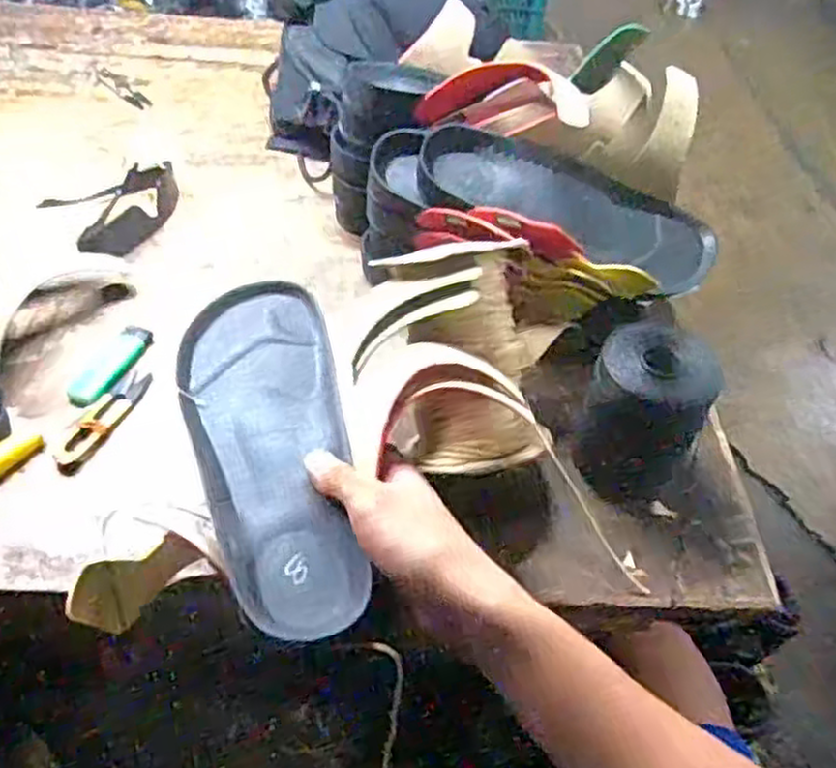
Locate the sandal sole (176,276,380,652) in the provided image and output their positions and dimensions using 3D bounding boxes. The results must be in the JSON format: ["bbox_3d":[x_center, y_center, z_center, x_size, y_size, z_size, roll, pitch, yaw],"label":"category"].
[{"bbox_3d":[-0.091,0.031,0.464,0.093,0.015,0.252,-8,53,-13],"label":"sandal sole"}]

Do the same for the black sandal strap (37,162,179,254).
[{"bbox_3d":[-0.273,-0.165,0.716,0.091,0.030,0.127,35,54,23],"label":"black sandal strap"}]

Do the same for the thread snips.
[{"bbox_3d":[-0.232,0.025,0.561,0.025,0.008,0.100,19,49,11],"label":"thread snips"}]

